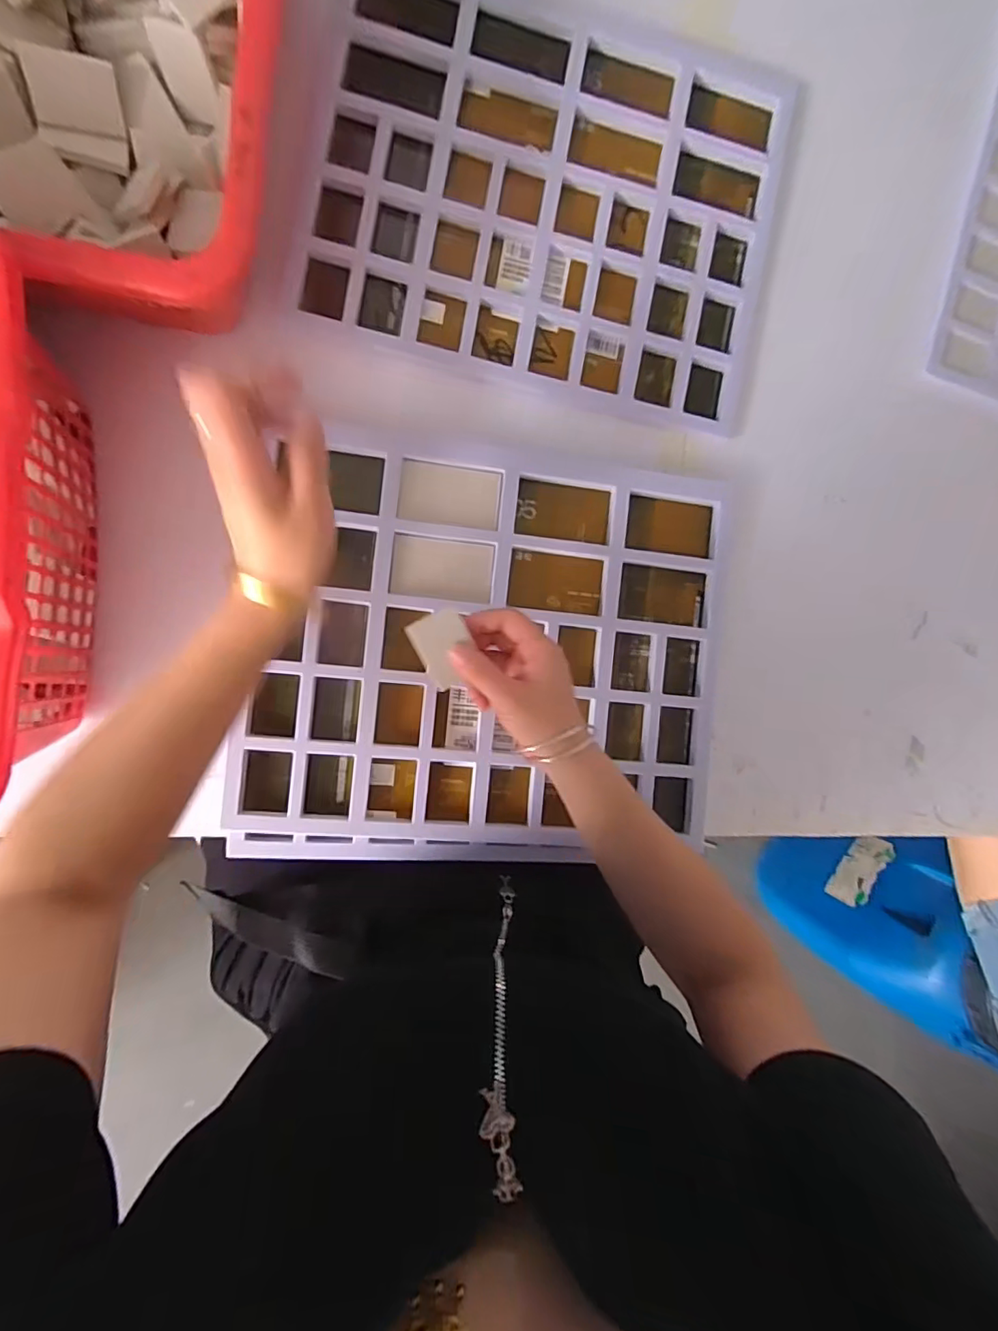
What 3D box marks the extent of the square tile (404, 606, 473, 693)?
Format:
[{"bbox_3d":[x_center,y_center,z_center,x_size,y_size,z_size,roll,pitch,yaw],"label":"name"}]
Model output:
[{"bbox_3d":[-0.038,-0.013,0.398,0.040,0.008,0.055,-28,102,-4],"label":"square tile"}]

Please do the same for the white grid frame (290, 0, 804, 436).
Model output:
[{"bbox_3d":[0.055,-0.425,0.501,0.419,0.018,0.327,10,89,-6],"label":"white grid frame"}]

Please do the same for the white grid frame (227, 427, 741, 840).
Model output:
[{"bbox_3d":[-0.002,-0.016,0.494,0.410,0.030,0.343,5,89,-6],"label":"white grid frame"}]

